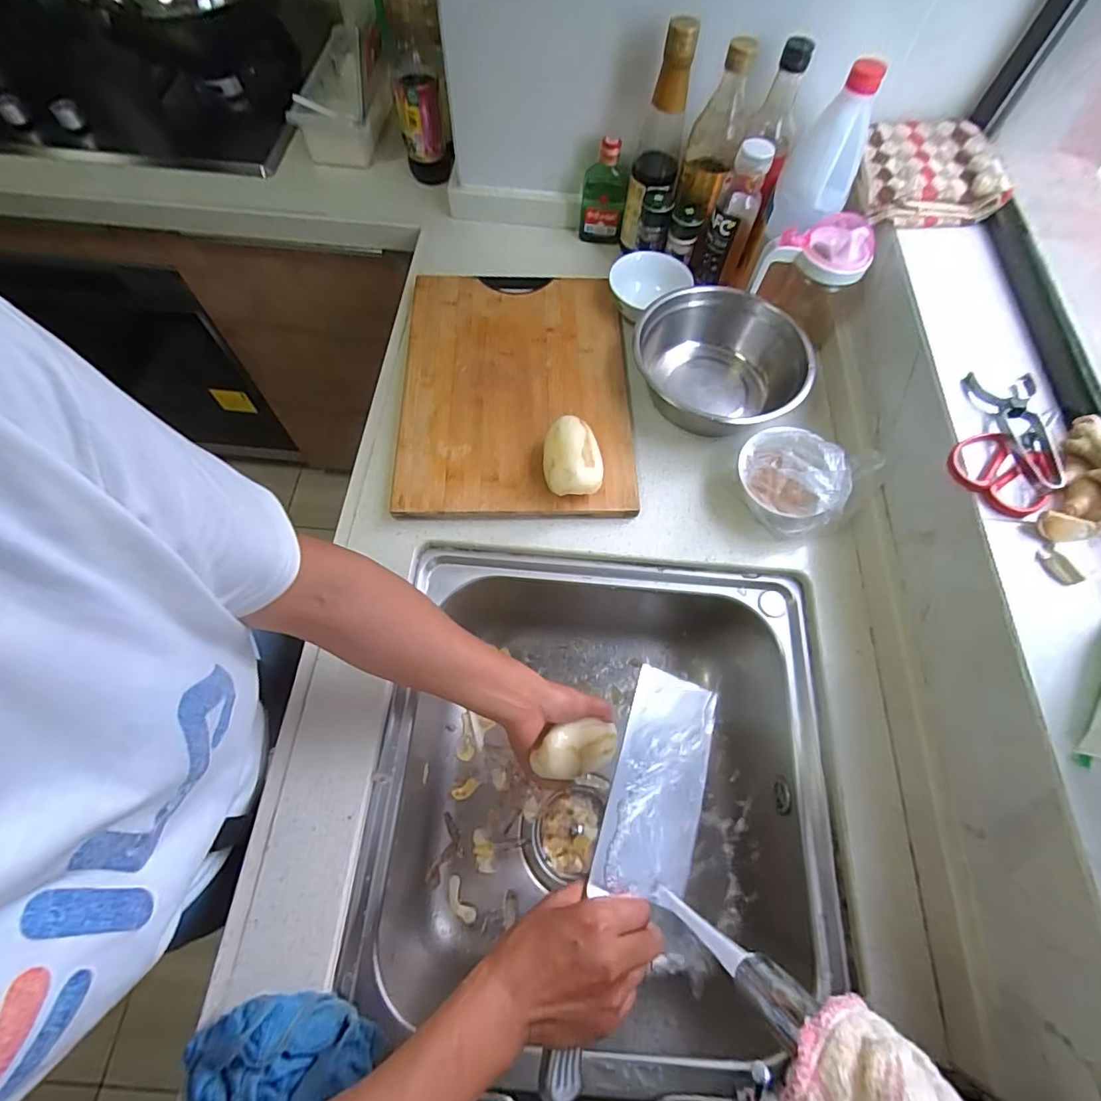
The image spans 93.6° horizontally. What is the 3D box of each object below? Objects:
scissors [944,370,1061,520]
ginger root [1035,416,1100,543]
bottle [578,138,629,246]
[{"bbox_3d":[0.421,-0.106,0.474,0.086,0.023,0.154,26,69,8],"label":"scissors"},{"bbox_3d":[0.464,-0.057,0.434,0.060,0.039,0.120,28,68,10],"label":"ginger root"},{"bbox_3d":[0.077,-0.512,0.746,0.064,0.136,0.034,10,67,1],"label":"bottle"}]

